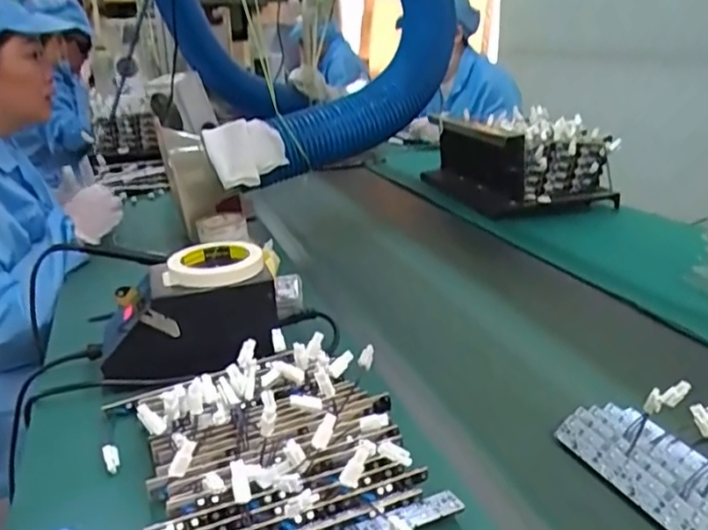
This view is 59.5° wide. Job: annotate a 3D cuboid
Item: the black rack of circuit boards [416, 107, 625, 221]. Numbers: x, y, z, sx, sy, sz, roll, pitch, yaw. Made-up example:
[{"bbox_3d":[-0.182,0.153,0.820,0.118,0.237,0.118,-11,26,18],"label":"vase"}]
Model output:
[{"bbox_3d":[0.365,-0.246,1.392,0.268,0.169,0.394,-9,21,-16],"label":"black rack of circuit boards"}]

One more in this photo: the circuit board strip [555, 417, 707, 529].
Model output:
[{"bbox_3d":[0.229,0.179,0.483,0.025,0.005,0.189,-35,29,-10],"label":"circuit board strip"}]

